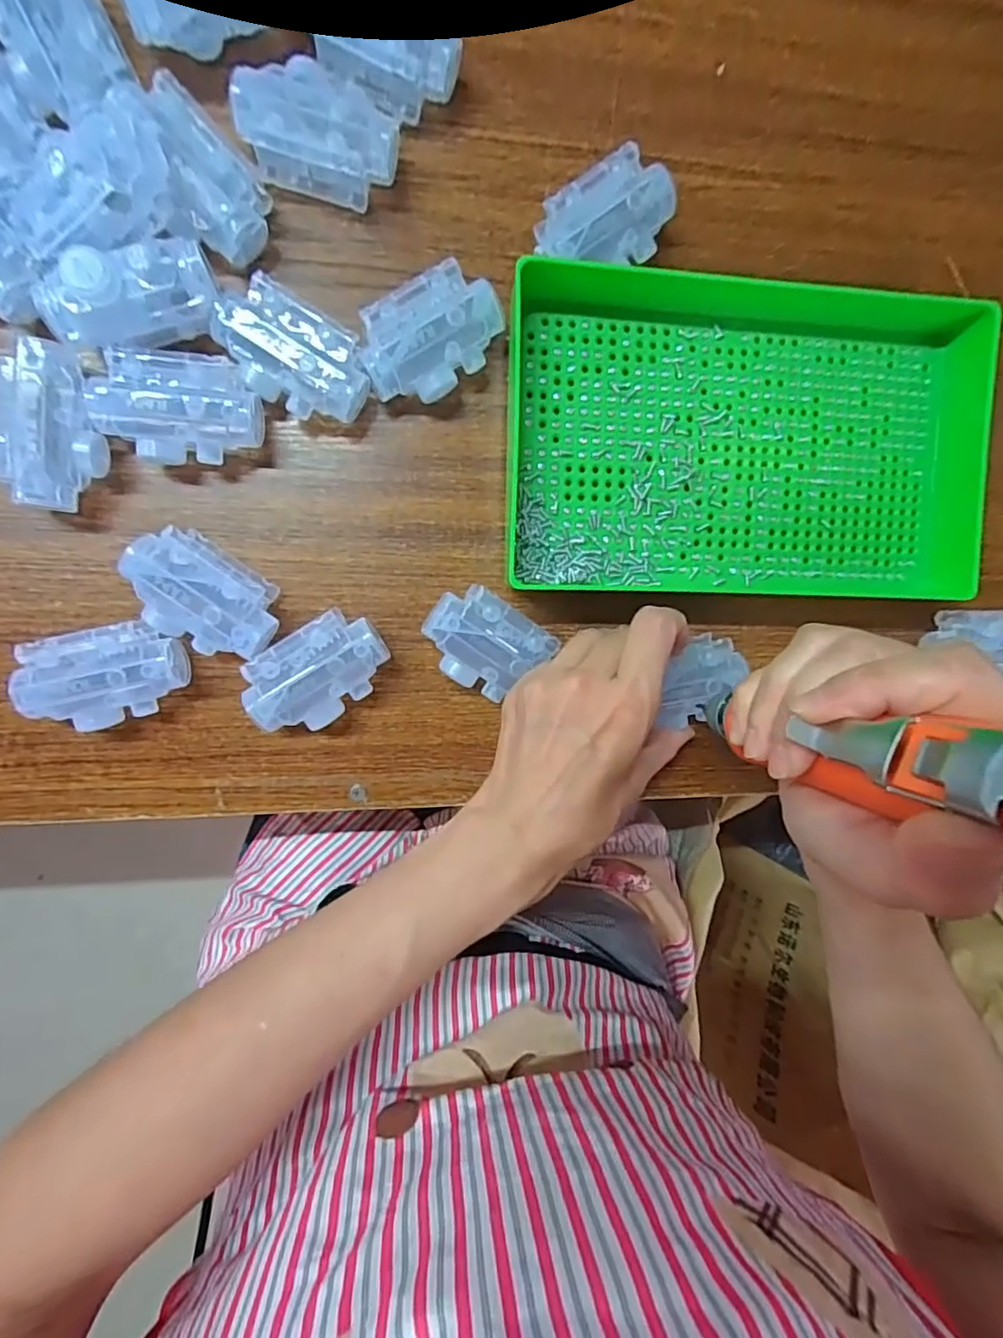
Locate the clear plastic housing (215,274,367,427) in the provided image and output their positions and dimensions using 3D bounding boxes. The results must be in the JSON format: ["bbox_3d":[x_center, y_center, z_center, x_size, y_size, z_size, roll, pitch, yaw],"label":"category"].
[{"bbox_3d":[-0.096,-0.144,0.274,0.067,0.029,0.042,27,92,-9],"label":"clear plastic housing"}]

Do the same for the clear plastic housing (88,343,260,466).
[{"bbox_3d":[-0.148,-0.117,0.270,0.069,0.032,0.042,0,96,-7],"label":"clear plastic housing"}]

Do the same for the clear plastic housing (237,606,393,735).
[{"bbox_3d":[-0.090,0.002,0.290,0.068,0.029,0.044,-34,99,-3],"label":"clear plastic housing"}]

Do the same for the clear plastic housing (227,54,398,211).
[{"bbox_3d":[-0.082,-0.244,0.265,0.068,0.029,0.043,14,94,-8],"label":"clear plastic housing"}]

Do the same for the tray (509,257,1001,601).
[{"bbox_3d":[0.124,-0.117,0.301,0.237,0.038,0.157,1,96,-7],"label":"tray"}]

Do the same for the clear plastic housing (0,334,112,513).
[{"bbox_3d":[-0.201,-0.106,0.262,0.040,0.030,0.067,3,96,-7],"label":"clear plastic housing"}]

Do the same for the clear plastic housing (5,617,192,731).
[{"bbox_3d":[-0.185,0.004,0.275,0.067,0.029,0.045,-13,98,-6],"label":"clear plastic housing"}]

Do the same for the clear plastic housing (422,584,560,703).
[{"bbox_3d":[-0.010,-0.013,0.298,0.058,0.033,0.044,33,91,-9],"label":"clear plastic housing"}]

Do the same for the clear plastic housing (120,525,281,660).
[{"bbox_3d":[-0.141,-0.033,0.280,0.068,0.029,0.045,32,91,-9],"label":"clear plastic housing"}]

